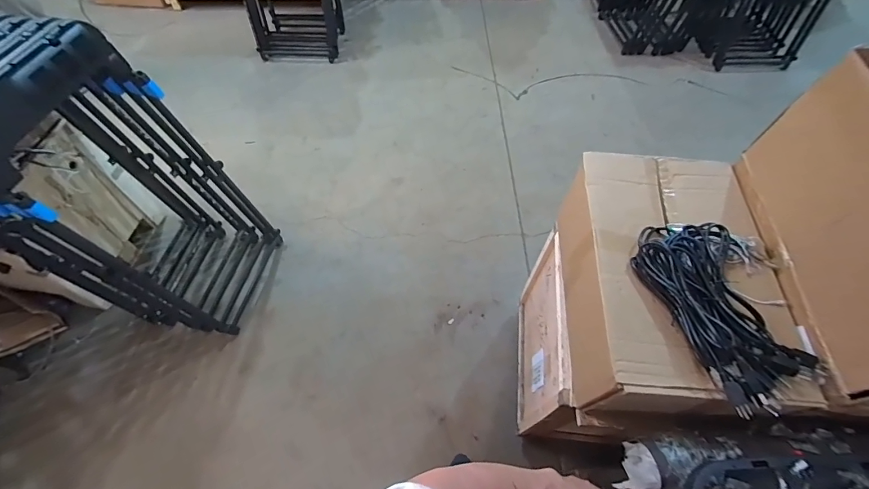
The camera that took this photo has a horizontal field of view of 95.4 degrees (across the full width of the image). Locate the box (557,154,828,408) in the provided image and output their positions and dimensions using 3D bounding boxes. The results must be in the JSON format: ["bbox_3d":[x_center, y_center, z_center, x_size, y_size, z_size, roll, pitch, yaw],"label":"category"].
[{"bbox_3d":[0.485,0.083,0.869,0.338,0.233,0.532,4,58,2],"label":"box"}]

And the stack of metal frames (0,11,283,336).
[{"bbox_3d":[-1.114,-0.167,1.374,0.741,1.044,0.615,1,58,1],"label":"stack of metal frames"}]

